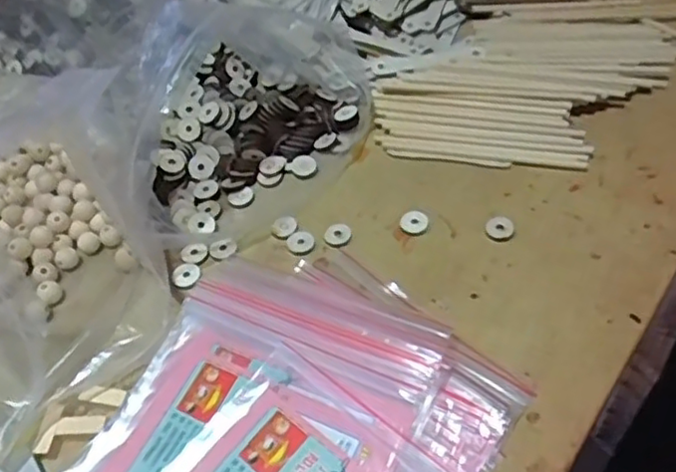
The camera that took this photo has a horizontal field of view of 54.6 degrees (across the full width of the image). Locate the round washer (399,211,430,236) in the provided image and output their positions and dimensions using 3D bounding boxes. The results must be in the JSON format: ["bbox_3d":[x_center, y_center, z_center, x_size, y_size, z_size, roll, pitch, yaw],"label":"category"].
[{"bbox_3d":[0.054,-0.010,0.457,0.020,0.004,0.019,-4,50,5],"label":"round washer"}]

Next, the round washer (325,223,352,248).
[{"bbox_3d":[0.000,0.000,0.460,0.019,0.004,0.021,-2,50,6],"label":"round washer"}]

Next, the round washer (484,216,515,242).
[{"bbox_3d":[0.110,-0.005,0.443,0.019,0.005,0.018,-4,50,5],"label":"round washer"}]

